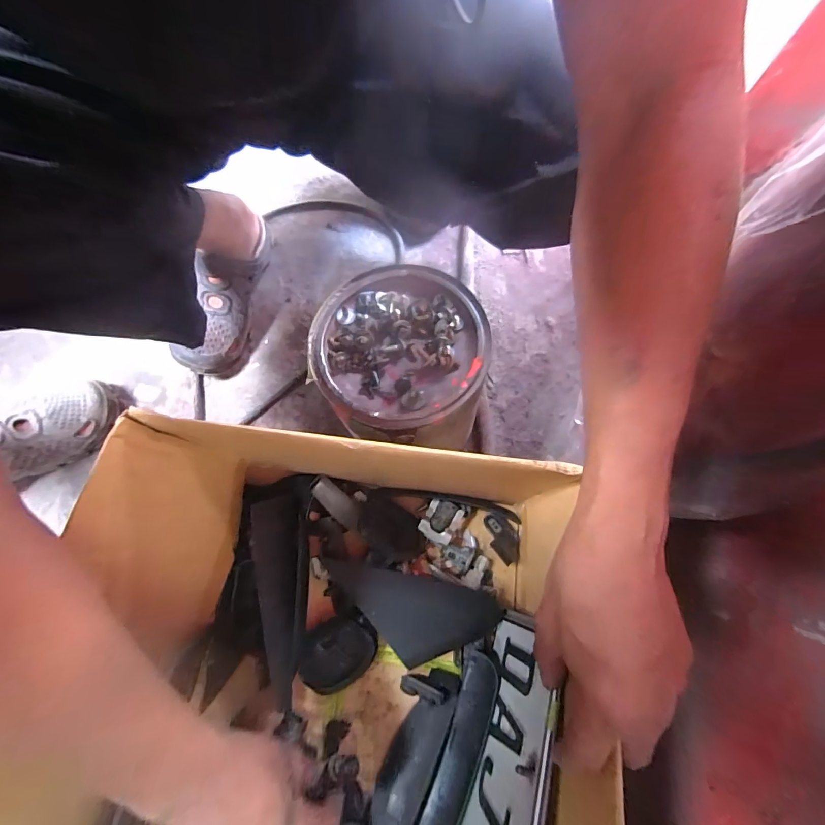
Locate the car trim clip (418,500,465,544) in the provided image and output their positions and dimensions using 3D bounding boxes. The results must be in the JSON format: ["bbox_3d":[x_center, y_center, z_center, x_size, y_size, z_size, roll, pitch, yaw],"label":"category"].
[{"bbox_3d":[0.032,0.120,0.429,0.039,0.009,0.044,29,76,8],"label":"car trim clip"}]

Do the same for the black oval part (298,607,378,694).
[{"bbox_3d":[-0.074,0.243,0.395,0.084,0.020,0.063,-26,83,2],"label":"black oval part"}]

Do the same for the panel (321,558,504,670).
[{"bbox_3d":[-0.003,0.207,0.393,0.176,0.018,0.075,12,74,3],"label":"panel"}]

